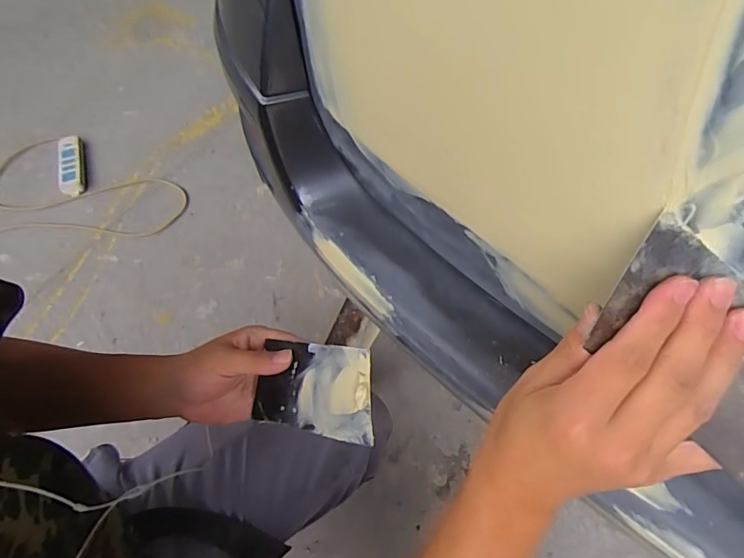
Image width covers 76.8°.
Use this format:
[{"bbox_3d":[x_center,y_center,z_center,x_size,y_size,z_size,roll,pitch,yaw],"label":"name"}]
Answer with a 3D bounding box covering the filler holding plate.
[{"bbox_3d":[-0.051,0.090,0.383,0.116,0.007,0.074,1,93,32],"label":"filler holding plate"}]

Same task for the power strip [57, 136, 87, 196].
[{"bbox_3d":[-0.811,-0.306,1.267,0.068,0.025,0.205,-12,64,-20],"label":"power strip"}]

